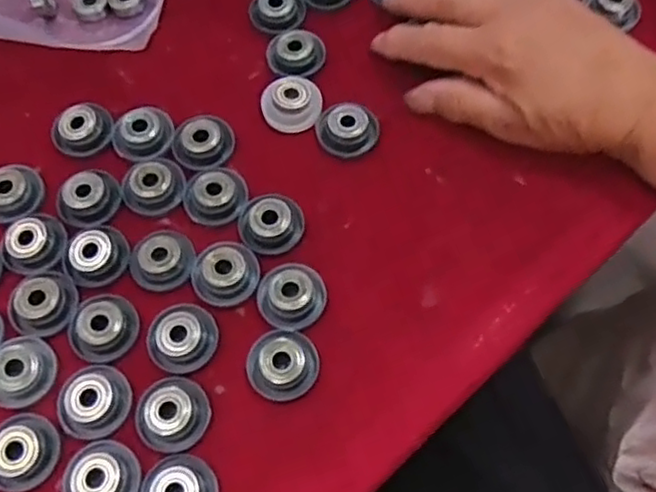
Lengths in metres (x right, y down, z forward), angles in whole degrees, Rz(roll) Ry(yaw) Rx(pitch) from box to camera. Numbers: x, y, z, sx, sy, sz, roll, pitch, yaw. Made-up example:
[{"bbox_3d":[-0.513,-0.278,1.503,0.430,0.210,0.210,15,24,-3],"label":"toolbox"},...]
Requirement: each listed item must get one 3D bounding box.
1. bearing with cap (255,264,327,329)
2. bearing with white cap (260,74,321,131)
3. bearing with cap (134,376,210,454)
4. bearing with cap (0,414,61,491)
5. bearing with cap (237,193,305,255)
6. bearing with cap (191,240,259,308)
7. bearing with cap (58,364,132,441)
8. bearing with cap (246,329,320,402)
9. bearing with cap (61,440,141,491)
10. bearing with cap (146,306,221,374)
[{"bbox_3d":[-0.018,0.024,0.326,0.031,0.015,0.032,-1,64,2],"label":"bearing with cap"},{"bbox_3d":[-0.020,-0.080,0.375,0.032,0.013,0.029,-3,64,1],"label":"bearing with white cap"},{"bbox_3d":[-0.071,0.076,0.304,0.031,0.012,0.033,10,65,7],"label":"bearing with cap"},{"bbox_3d":[-0.138,0.092,0.298,0.031,0.009,0.032,-1,64,2],"label":"bearing with cap"},{"bbox_3d":[-0.029,-0.011,0.343,0.033,0.015,0.027,-17,65,-6],"label":"bearing with cap"},{"bbox_3d":[-0.050,0.013,0.331,0.029,0.011,0.032,30,69,16],"label":"bearing with cap"},{"bbox_3d":[-0.107,0.071,0.306,0.030,0.011,0.032,-1,64,2],"label":"bearing with cap"},{"bbox_3d":[-0.021,0.054,0.312,0.030,0.016,0.033,-1,64,2],"label":"bearing with cap"},{"bbox_3d":[-0.100,0.102,0.292,0.032,0.009,0.033,-1,64,2],"label":"bearing with cap"},{"bbox_3d":[-0.070,0.044,0.320,0.032,0.011,0.031,-1,64,2],"label":"bearing with cap"}]

